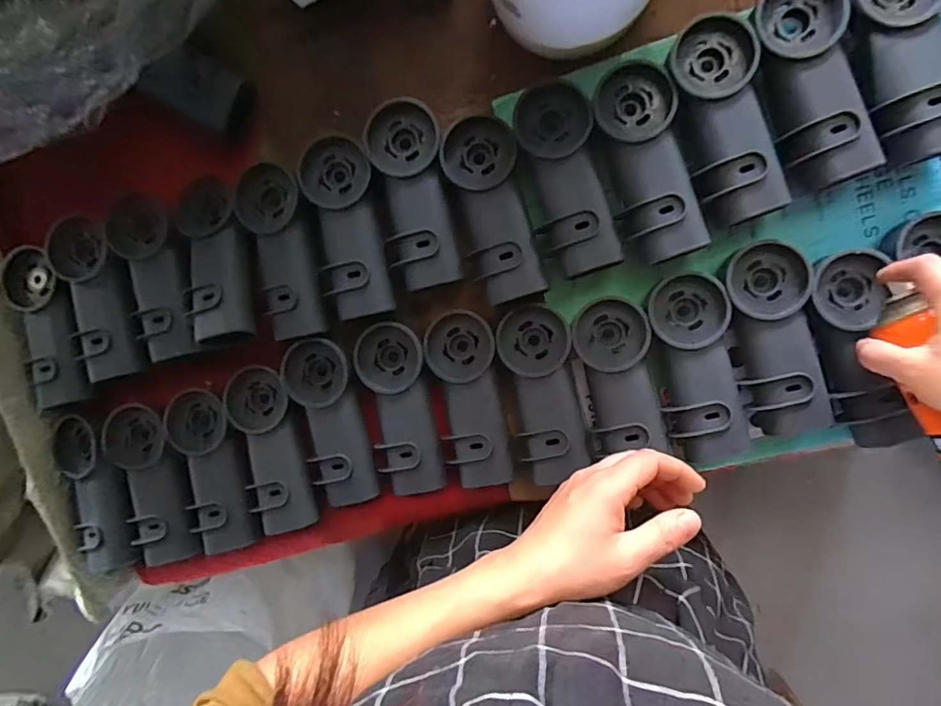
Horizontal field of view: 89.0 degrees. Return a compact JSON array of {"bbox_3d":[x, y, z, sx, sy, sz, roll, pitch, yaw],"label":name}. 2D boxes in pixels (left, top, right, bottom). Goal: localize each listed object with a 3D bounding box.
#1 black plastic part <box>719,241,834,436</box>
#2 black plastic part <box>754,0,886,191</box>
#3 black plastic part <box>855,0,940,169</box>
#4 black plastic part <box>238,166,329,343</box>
[{"bbox_3d":[0.262,-0.012,0.413,0.066,0.048,0.162,-16,96,8],"label":"black plastic part"},{"bbox_3d":[0.270,-0.215,0.384,0.069,0.044,0.162,-14,96,8],"label":"black plastic part"},{"bbox_3d":[0.339,-0.233,0.374,0.068,0.038,0.163,-15,96,8],"label":"black plastic part"},{"bbox_3d":[-0.171,-0.094,0.442,0.057,0.027,0.155,-16,96,8],"label":"black plastic part"}]

